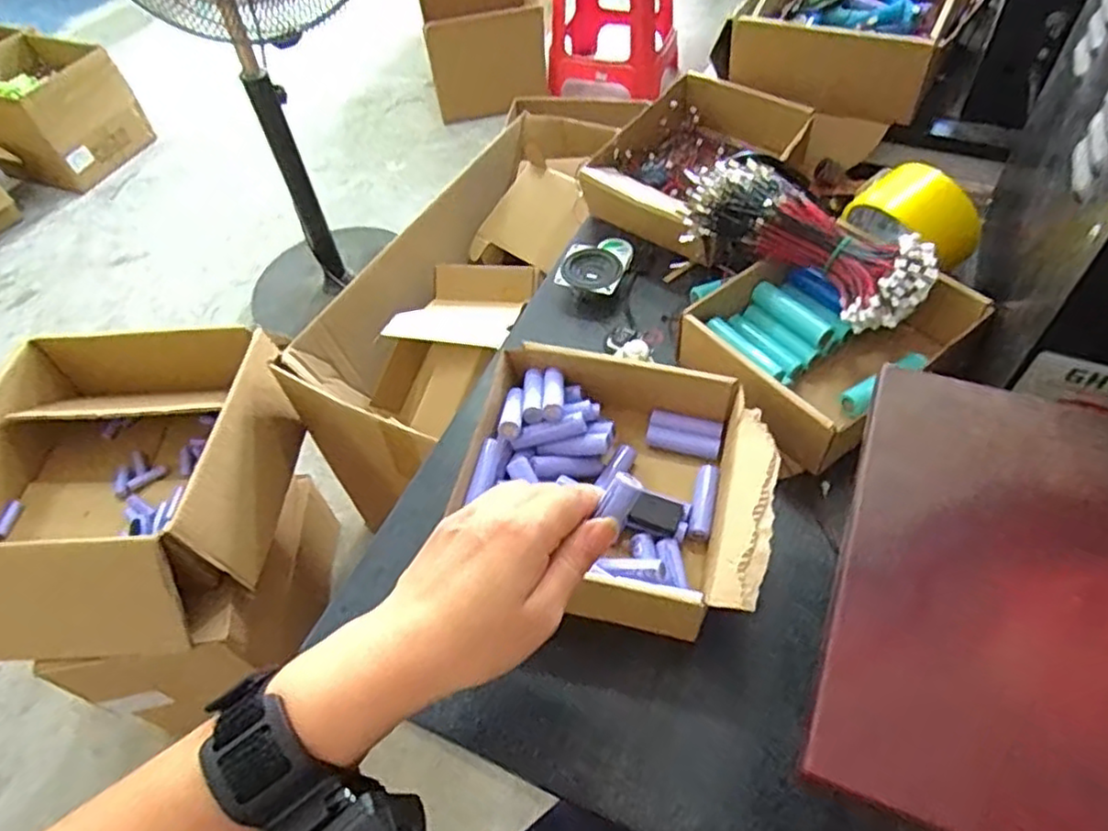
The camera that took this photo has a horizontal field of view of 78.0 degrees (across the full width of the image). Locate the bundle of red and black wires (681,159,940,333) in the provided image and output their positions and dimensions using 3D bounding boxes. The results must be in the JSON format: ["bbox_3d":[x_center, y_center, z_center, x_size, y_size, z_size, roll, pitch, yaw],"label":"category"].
[{"bbox_3d":[0.180,-0.129,0.499,0.185,0.043,0.075,37,63,28],"label":"bundle of red and black wires"}]

